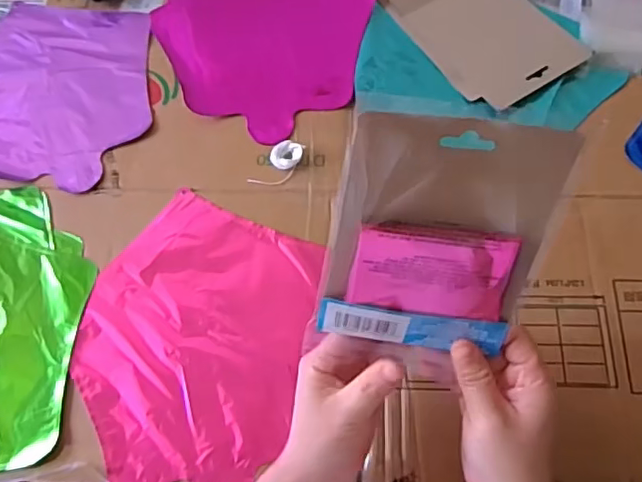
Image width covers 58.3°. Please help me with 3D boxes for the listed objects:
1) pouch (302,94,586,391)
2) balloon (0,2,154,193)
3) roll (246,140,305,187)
[{"bbox_3d":[0.061,0.010,0.326,0.118,0.172,0.019,9,31,-6],"label":"pouch"},{"bbox_3d":[-0.277,-0.161,0.593,0.221,0.009,0.218,12,63,9],"label":"balloon"},{"bbox_3d":[-0.038,-0.068,0.516,0.032,0.011,0.050,30,72,15],"label":"roll"}]

